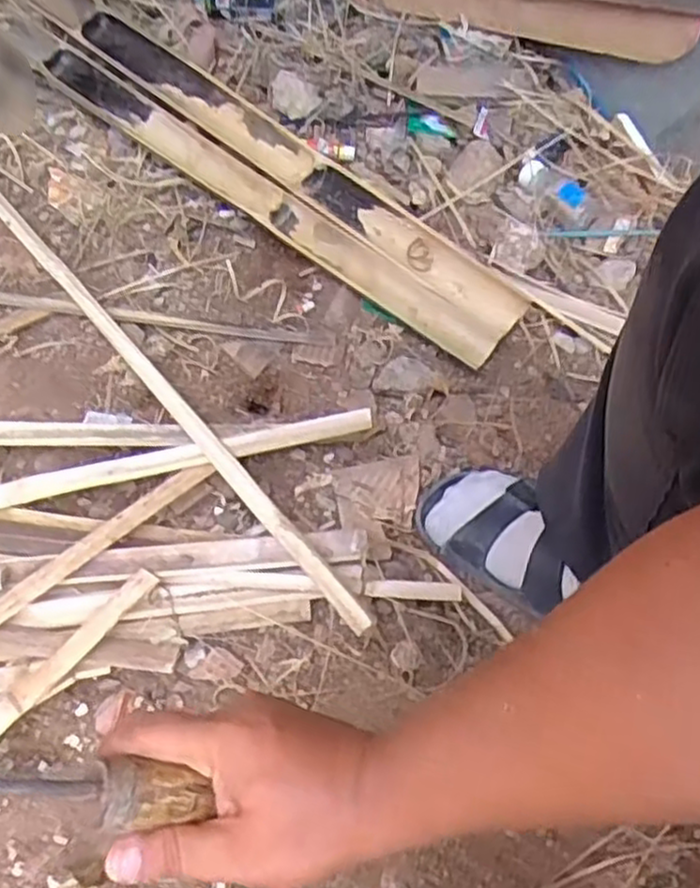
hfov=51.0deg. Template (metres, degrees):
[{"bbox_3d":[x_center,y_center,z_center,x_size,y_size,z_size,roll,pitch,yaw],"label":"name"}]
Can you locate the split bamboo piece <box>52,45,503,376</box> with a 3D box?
[{"bbox_3d":[-0.119,-0.296,0.839,0.677,0.041,0.074,37,69,18],"label":"split bamboo piece"}]

